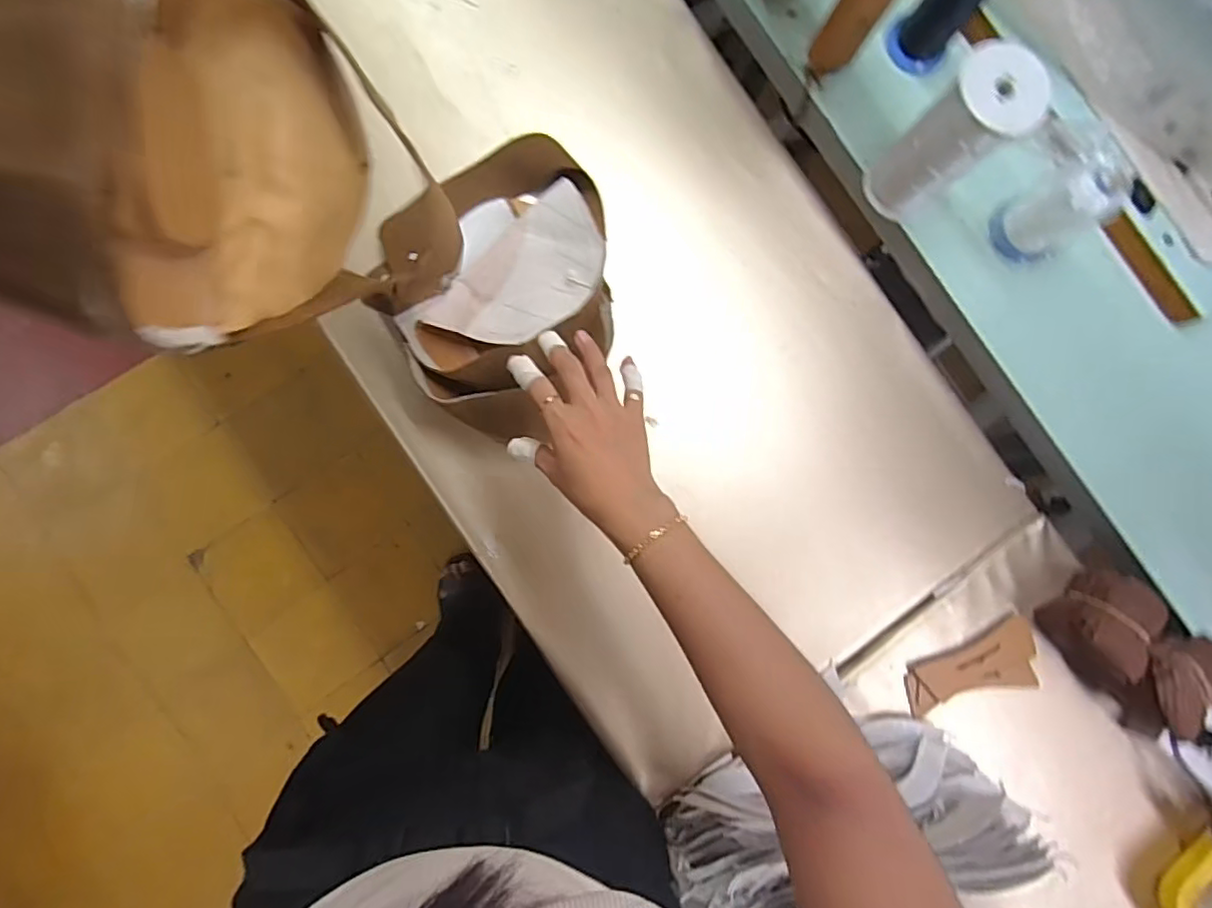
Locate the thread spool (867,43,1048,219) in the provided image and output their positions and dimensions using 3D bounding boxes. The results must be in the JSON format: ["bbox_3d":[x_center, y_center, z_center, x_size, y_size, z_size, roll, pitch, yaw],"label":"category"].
[{"bbox_3d":[0.327,-0.300,0.588,0.079,0.150,0.078,45,83,-1],"label":"thread spool"}]

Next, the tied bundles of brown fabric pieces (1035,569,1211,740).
[{"bbox_3d":[0.531,0.197,0.614,0.155,0.075,0.095,45,83,-1],"label":"tied bundles of brown fabric pieces"}]

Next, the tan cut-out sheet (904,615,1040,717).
[{"bbox_3d":[0.383,0.222,0.642,0.146,0.007,0.071,-11,84,-3],"label":"tan cut-out sheet"}]

